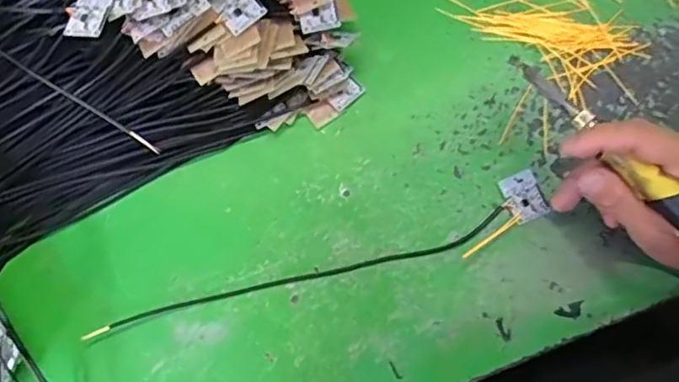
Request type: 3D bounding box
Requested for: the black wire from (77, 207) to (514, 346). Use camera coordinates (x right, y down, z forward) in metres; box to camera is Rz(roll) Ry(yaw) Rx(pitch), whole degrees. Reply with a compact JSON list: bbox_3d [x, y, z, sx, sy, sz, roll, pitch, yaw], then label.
[{"bbox_3d":[-0.025,0.058,0.396,0.279,0.004,0.018,-16,79,-4],"label":"black wire"}]

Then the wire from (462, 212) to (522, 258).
[{"bbox_3d":[0.100,0.030,0.396,0.051,0.006,0.004,-31,80,-19],"label":"wire"}]

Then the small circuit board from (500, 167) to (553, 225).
[{"bbox_3d":[0.123,0.003,0.404,0.024,0.004,0.033,-20,79,-4],"label":"small circuit board"}]

